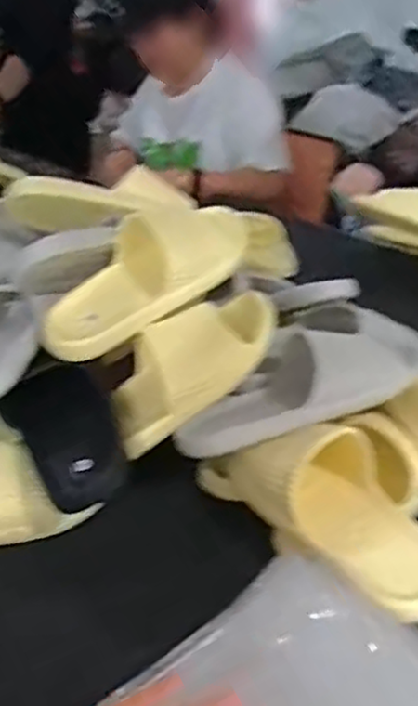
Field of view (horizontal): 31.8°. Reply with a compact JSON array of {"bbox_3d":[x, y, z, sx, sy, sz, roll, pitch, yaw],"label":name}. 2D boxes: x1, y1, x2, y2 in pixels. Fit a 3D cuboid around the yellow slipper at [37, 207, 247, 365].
[{"bbox_3d":[-0.062,-0.089,0.773,0.261,0.076,0.101,-41,44,-23],"label":"yellow slipper"}]

